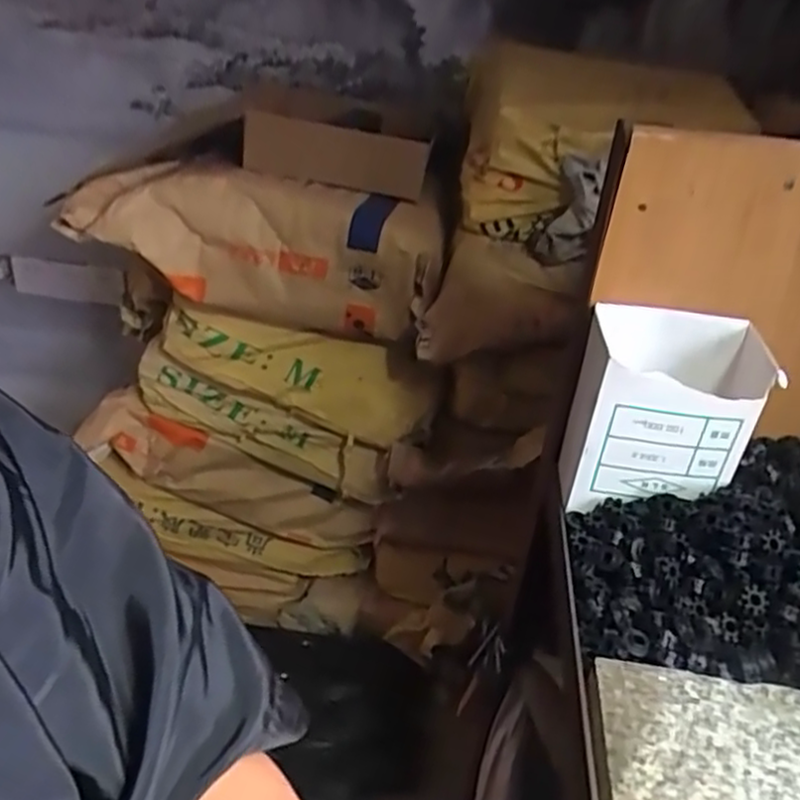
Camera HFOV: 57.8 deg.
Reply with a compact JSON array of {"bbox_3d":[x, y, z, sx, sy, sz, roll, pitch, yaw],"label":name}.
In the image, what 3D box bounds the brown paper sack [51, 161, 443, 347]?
[{"bbox_3d":[-0.200,-0.213,1.045,0.512,0.189,0.155,7,31,4],"label":"brown paper sack"}]

